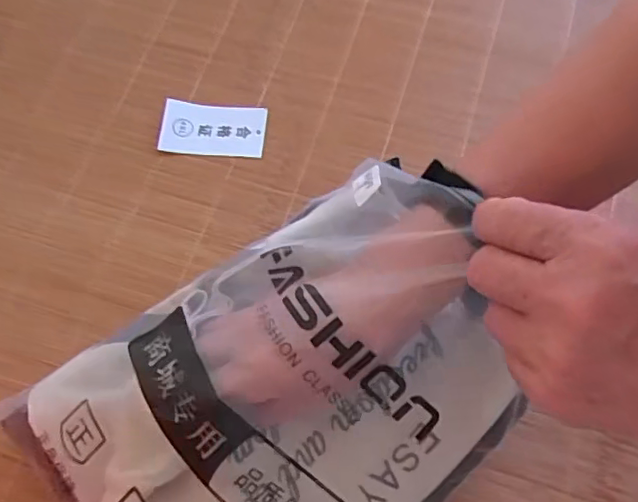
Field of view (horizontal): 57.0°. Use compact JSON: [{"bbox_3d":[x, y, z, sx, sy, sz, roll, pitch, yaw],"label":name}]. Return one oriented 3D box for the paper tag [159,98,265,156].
[{"bbox_3d":[-0.093,-0.109,0.516,0.090,0.007,0.052,4,68,5],"label":"paper tag"}]

